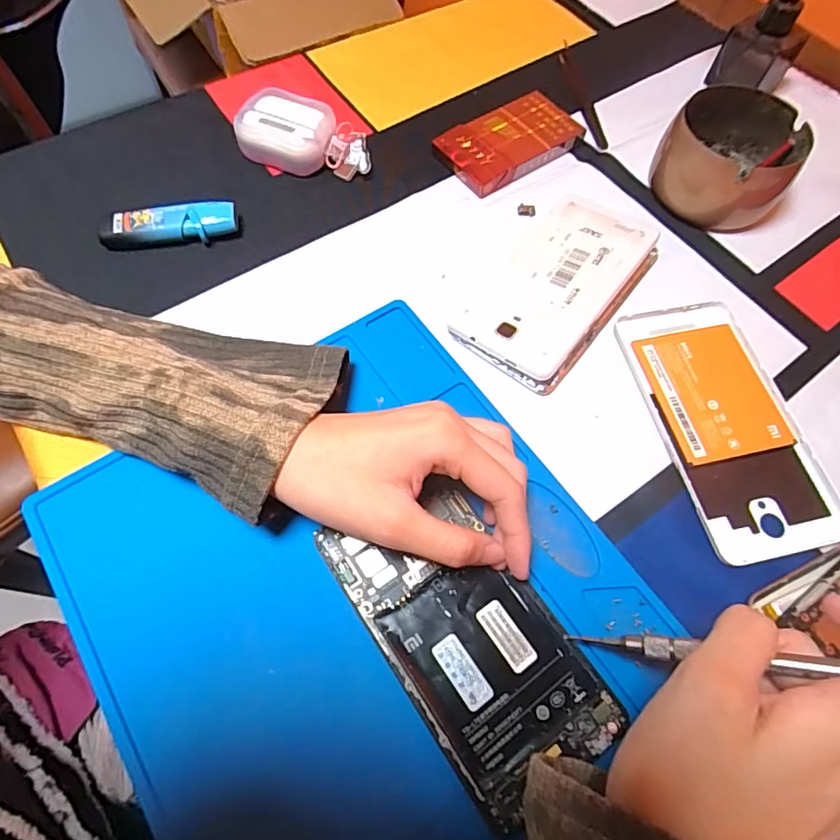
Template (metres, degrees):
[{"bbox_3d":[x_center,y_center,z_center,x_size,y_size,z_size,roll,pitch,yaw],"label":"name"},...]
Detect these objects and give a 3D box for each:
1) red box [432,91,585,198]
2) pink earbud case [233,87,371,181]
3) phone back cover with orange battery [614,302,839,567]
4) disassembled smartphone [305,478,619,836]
[{"bbox_3d":[0.066,-0.203,0.382,0.101,0.016,0.054,-34,70,-17],"label":"red box"},{"bbox_3d":[-0.079,-0.199,0.368,0.090,0.029,0.047,17,65,6],"label":"pink earbud case"},{"bbox_3d":[0.171,0.001,0.292,0.076,0.005,0.150,-11,65,-7],"label":"phone back cover with orange battery"},{"bbox_3d":[0.021,0.096,0.236,0.072,0.006,0.136,-31,69,-15],"label":"disassembled smartphone"}]

